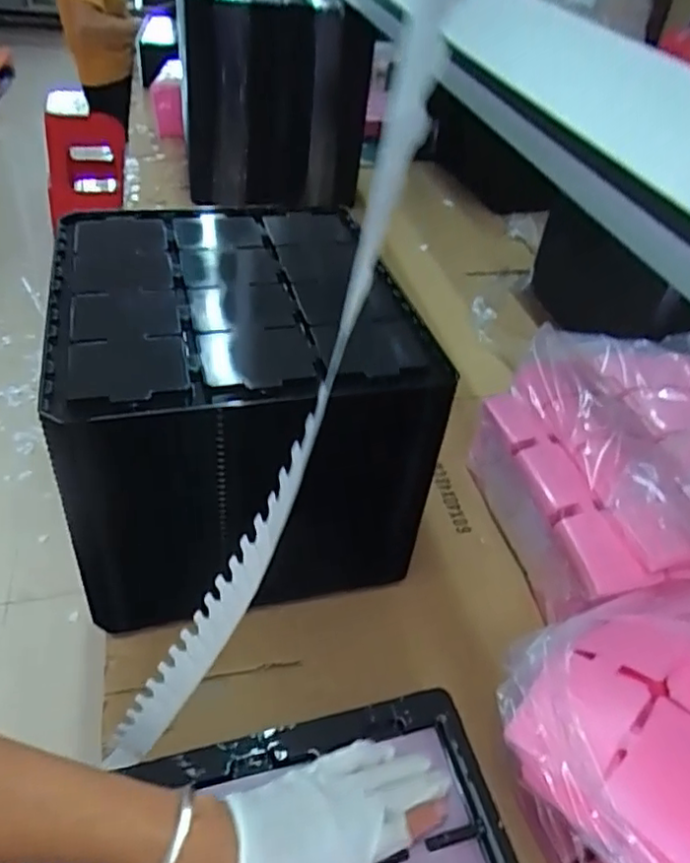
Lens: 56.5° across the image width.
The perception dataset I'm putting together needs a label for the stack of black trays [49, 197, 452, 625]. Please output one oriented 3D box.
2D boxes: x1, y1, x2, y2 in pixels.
[{"bbox_3d":[-0.120,-0.027,0.739,0.347,0.310,0.355,-6,44,-14],"label":"stack of black trays"}]

